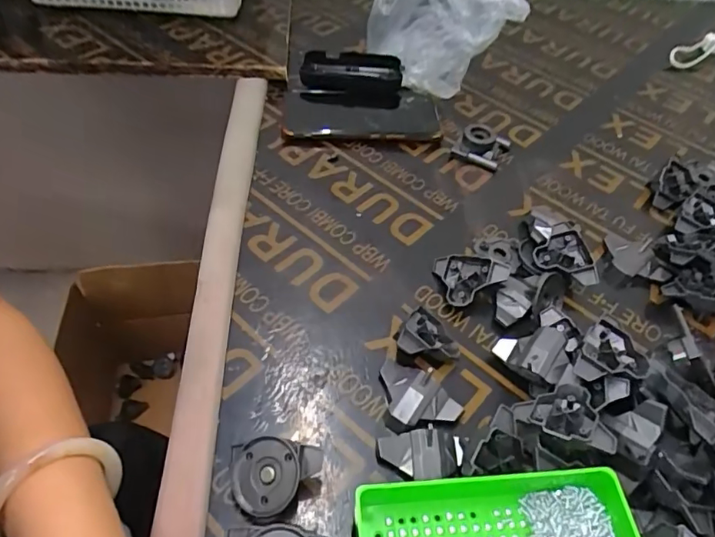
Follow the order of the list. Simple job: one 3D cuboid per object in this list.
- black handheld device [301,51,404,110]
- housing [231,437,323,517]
[{"bbox_3d":[-0.007,-0.220,0.606,0.115,0.033,0.061,7,51,-1],"label":"black handheld device"},{"bbox_3d":[-0.048,0.119,0.303,0.055,0.016,0.040,-14,68,8],"label":"housing"}]

